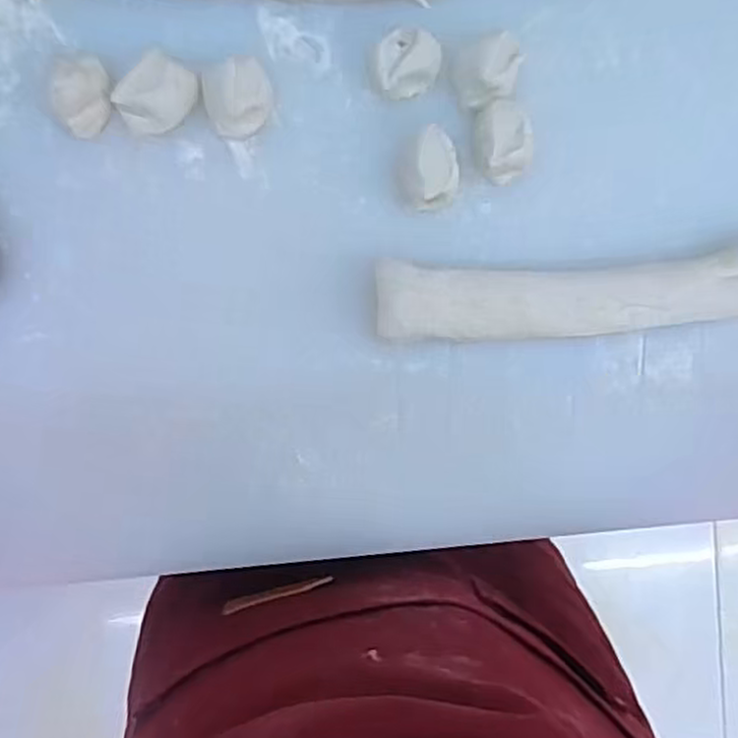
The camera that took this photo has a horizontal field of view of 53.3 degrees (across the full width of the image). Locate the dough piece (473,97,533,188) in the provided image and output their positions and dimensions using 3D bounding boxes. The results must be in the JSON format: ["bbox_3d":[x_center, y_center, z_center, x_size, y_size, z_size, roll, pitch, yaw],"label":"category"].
[{"bbox_3d":[0.078,-0.129,0.415,0.030,0.021,0.044,-6,93,-5],"label":"dough piece"}]

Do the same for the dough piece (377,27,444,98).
[{"bbox_3d":[0.024,-0.171,0.412,0.037,0.022,0.032,-3,93,-5],"label":"dough piece"}]

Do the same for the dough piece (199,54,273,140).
[{"bbox_3d":[-0.072,-0.150,0.407,0.037,0.023,0.038,-7,93,-5],"label":"dough piece"}]

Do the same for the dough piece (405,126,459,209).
[{"bbox_3d":[0.035,-0.112,0.414,0.029,0.021,0.042,-7,93,-5],"label":"dough piece"}]

